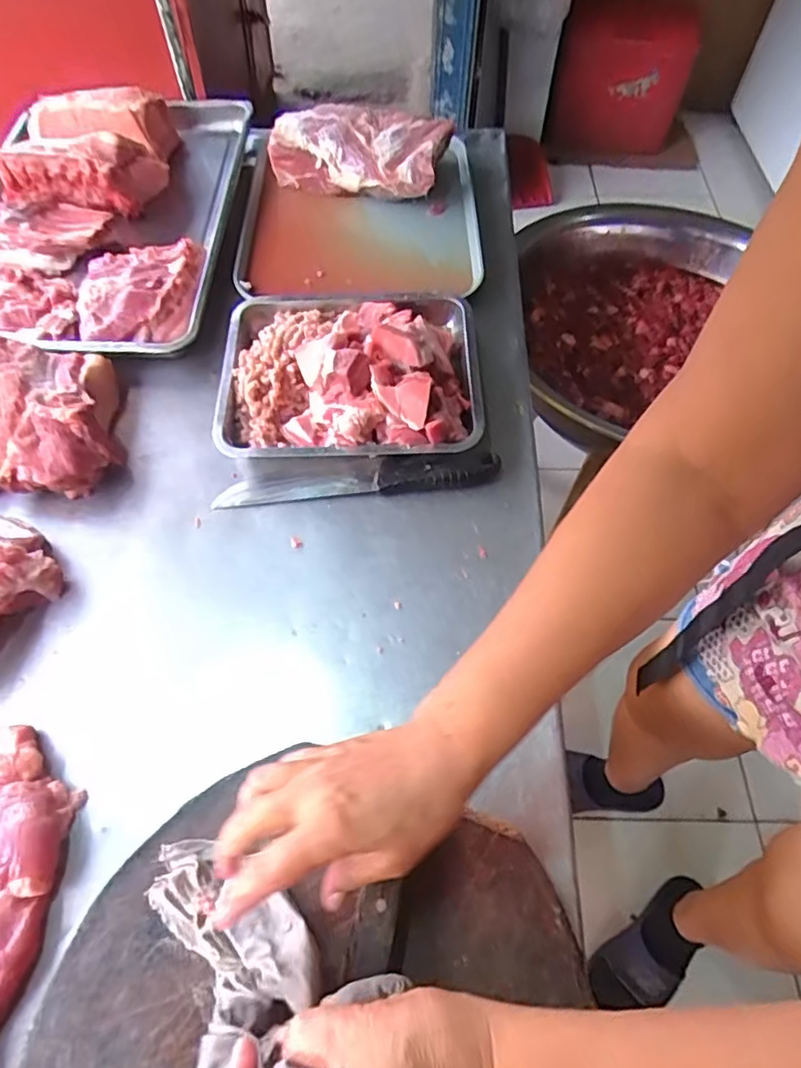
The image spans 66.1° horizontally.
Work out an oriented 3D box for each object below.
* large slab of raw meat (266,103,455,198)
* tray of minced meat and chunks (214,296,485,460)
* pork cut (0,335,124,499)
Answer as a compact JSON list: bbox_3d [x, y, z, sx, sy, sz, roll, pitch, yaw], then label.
[{"bbox_3d":[-0.061,-0.590,0.951,0.251,0.074,0.140,11,59,6],"label":"large slab of raw meat"},{"bbox_3d":[-0.061,-0.204,0.735,0.297,0.096,0.246,0,58,-1],"label":"tray of minced meat and chunks"},{"bbox_3d":[-0.412,-0.137,0.704,0.152,0.086,0.200,-13,59,-9],"label":"pork cut"}]

